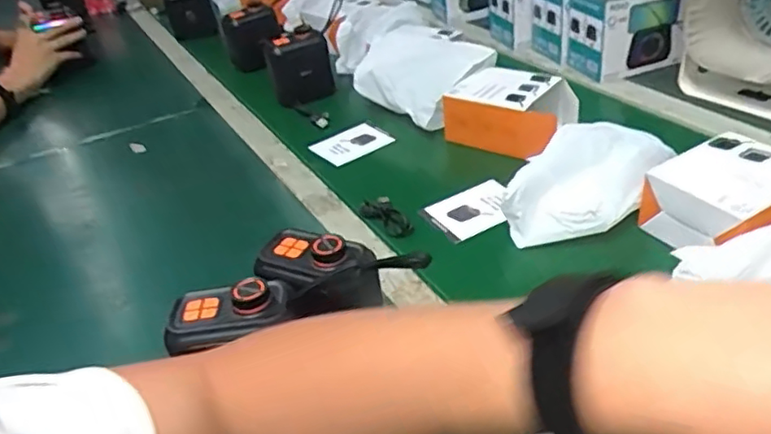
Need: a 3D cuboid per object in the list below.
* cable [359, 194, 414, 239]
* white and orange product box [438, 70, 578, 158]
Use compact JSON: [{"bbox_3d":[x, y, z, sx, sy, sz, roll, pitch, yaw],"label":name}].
[{"bbox_3d":[-0.001,0.000,0.648,0.035,0.015,0.070,-18,34,-17],"label":"cable"},{"bbox_3d":[0.148,-0.128,0.748,0.138,0.061,0.091,14,38,29],"label":"white and orange product box"}]

